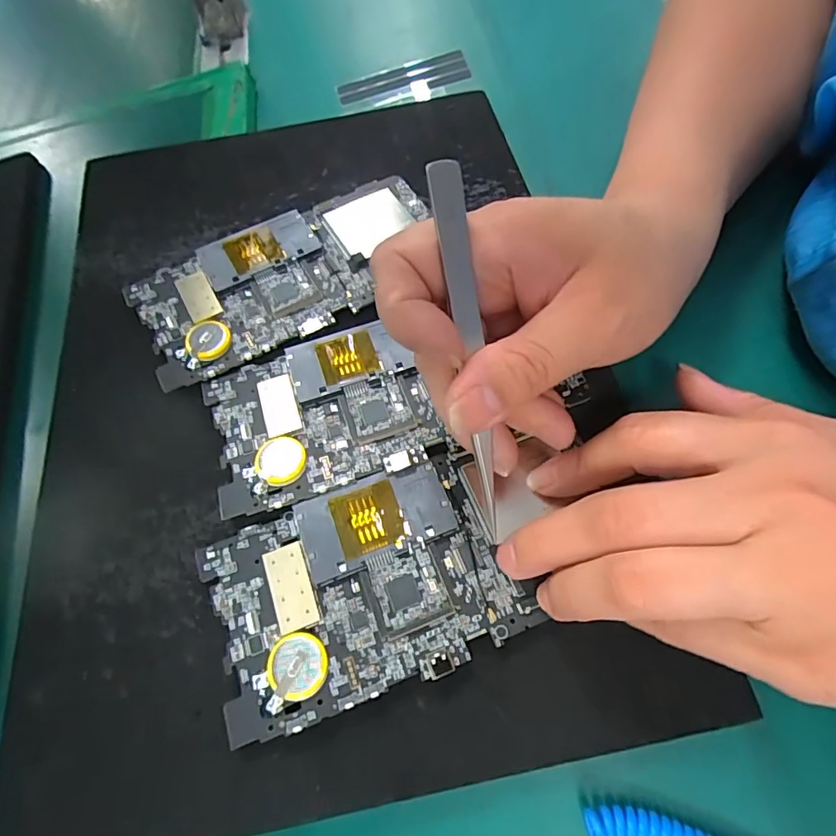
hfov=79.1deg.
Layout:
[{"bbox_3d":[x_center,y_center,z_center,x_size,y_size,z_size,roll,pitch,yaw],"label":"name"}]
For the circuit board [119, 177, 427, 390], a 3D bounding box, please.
[{"bbox_3d":[-0.062,-0.073,0.254,0.151,0.010,0.073,-27,64,-10],"label":"circuit board"}]

